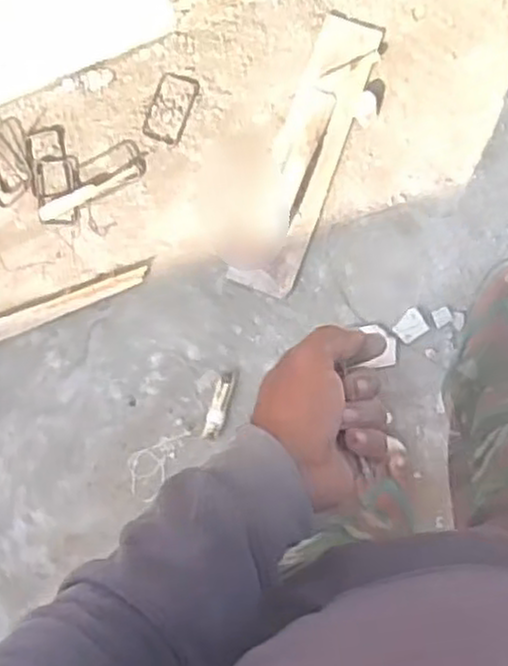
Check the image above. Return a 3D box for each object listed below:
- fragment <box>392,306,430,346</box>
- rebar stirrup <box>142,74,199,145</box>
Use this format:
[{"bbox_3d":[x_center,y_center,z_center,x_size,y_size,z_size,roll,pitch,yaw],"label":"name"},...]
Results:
[{"bbox_3d":[0.277,-0.011,1.340,0.054,0.010,0.048,-38,84,6],"label":"fragment"},{"bbox_3d":[-0.154,-0.416,1.407,0.073,0.010,0.130,22,93,7],"label":"rebar stirrup"}]

